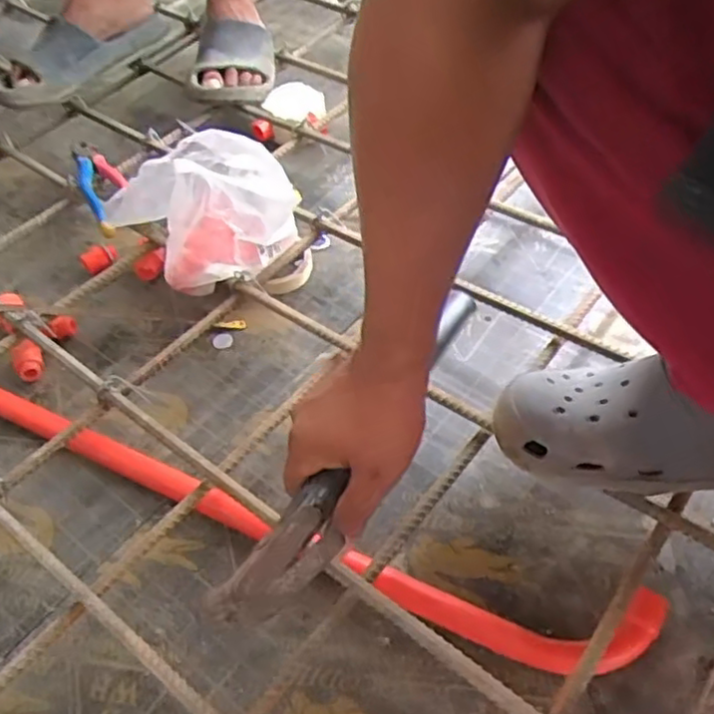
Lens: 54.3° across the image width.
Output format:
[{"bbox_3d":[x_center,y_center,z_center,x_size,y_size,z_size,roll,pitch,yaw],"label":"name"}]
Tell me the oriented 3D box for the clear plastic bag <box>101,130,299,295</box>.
[{"bbox_3d":[-0.161,-0.154,0.725,0.184,0.143,0.177,-20,52,-11],"label":"clear plastic bag"}]

